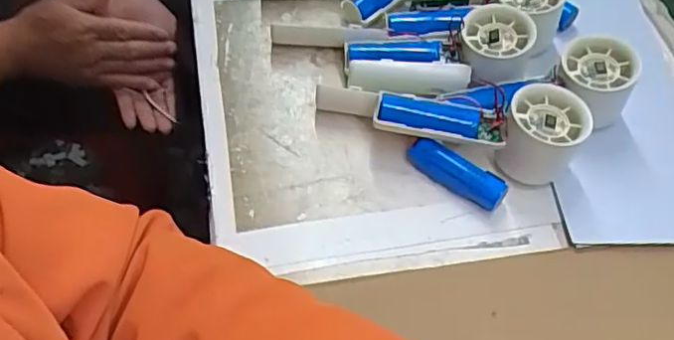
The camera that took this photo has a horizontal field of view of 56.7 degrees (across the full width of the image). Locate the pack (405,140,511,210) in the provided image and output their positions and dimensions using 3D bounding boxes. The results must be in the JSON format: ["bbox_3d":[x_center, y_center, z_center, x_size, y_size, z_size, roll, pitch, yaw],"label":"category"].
[{"bbox_3d":[0.087,0.003,0.461,0.075,0.022,0.018,32,58,17],"label":"pack"}]

